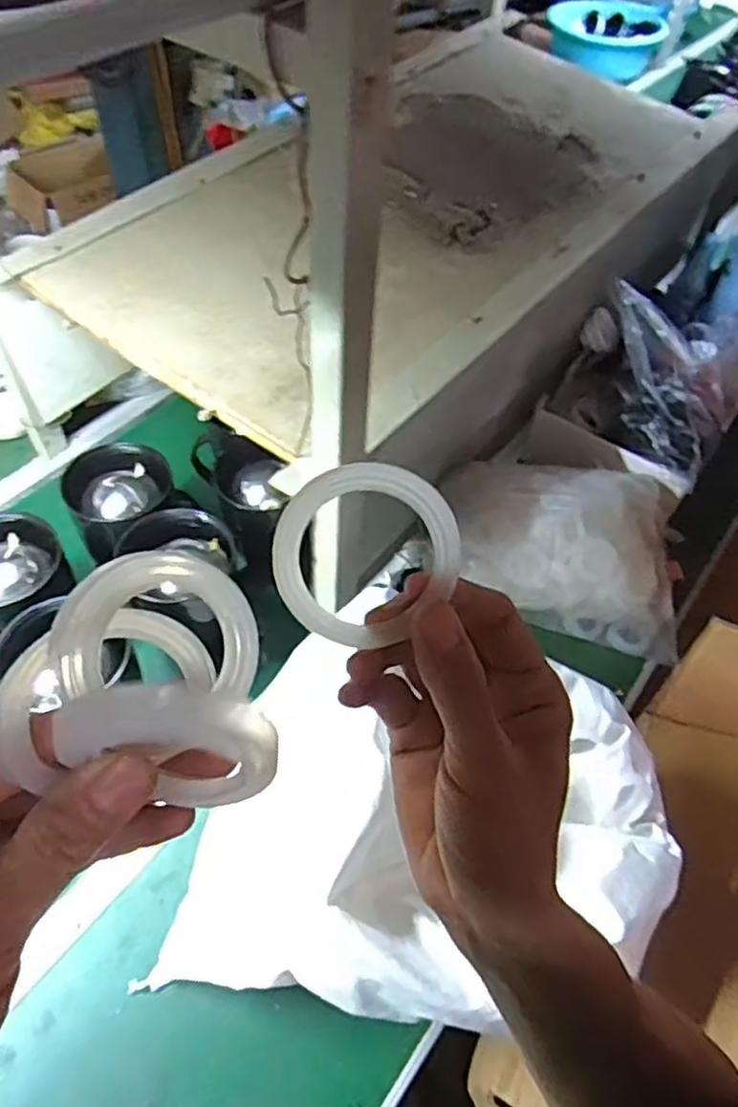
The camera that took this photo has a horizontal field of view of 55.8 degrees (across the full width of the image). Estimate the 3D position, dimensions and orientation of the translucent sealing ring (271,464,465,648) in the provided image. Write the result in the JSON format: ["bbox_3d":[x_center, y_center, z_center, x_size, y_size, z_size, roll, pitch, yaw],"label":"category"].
[{"bbox_3d":[-0.003,0.000,0.246,0.060,0.005,0.064,-1,105,-3],"label":"translucent sealing ring"}]

